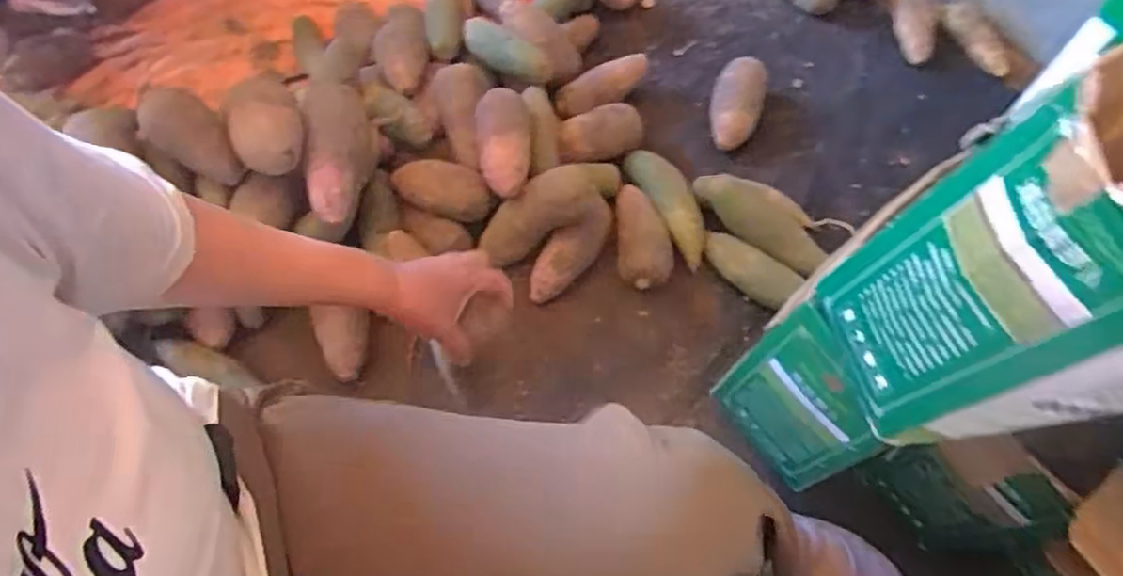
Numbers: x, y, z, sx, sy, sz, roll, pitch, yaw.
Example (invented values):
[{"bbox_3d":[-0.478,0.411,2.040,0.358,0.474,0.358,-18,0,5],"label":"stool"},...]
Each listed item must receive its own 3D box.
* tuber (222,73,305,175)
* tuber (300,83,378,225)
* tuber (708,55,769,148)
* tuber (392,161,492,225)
[{"bbox_3d":[-0.342,-0.187,0.778,0.077,0.056,0.104,-18,63,-12],"label":"tuber"},{"bbox_3d":[-0.270,-0.163,0.824,0.076,0.081,0.177,-9,61,-7],"label":"tuber"},{"bbox_3d":[0.279,-0.293,1.069,0.081,0.068,0.145,20,62,9],"label":"tuber"},{"bbox_3d":[-0.162,-0.135,0.910,0.134,0.052,0.062,14,61,6],"label":"tuber"}]

